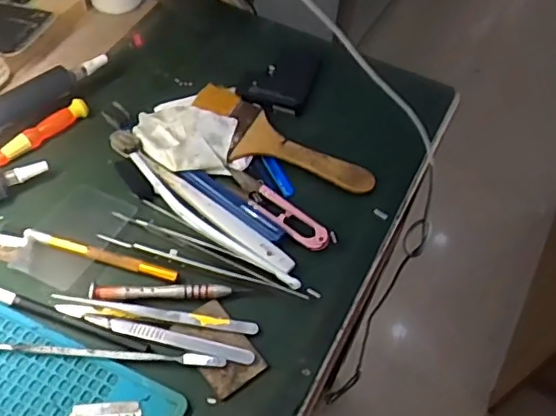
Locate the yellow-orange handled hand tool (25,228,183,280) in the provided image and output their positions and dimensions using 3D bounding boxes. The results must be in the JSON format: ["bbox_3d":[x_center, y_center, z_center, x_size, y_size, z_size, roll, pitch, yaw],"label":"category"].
[{"bbox_3d":[-0.127,0.033,0.412,0.116,0.004,0.009,15,54,7],"label":"yellow-orange handled hand tool"}]

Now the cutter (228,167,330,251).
[{"bbox_3d":[-0.002,-0.003,0.444,0.021,0.008,0.100,-36,64,-26],"label":"cutter"}]

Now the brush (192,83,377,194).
[{"bbox_3d":[-0.002,-0.051,0.477,0.162,0.015,0.058,35,59,20],"label":"brush"}]

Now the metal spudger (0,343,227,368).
[{"bbox_3d":[-0.119,0.092,0.369,0.171,0.005,0.008,4,54,-1],"label":"metal spudger"}]

